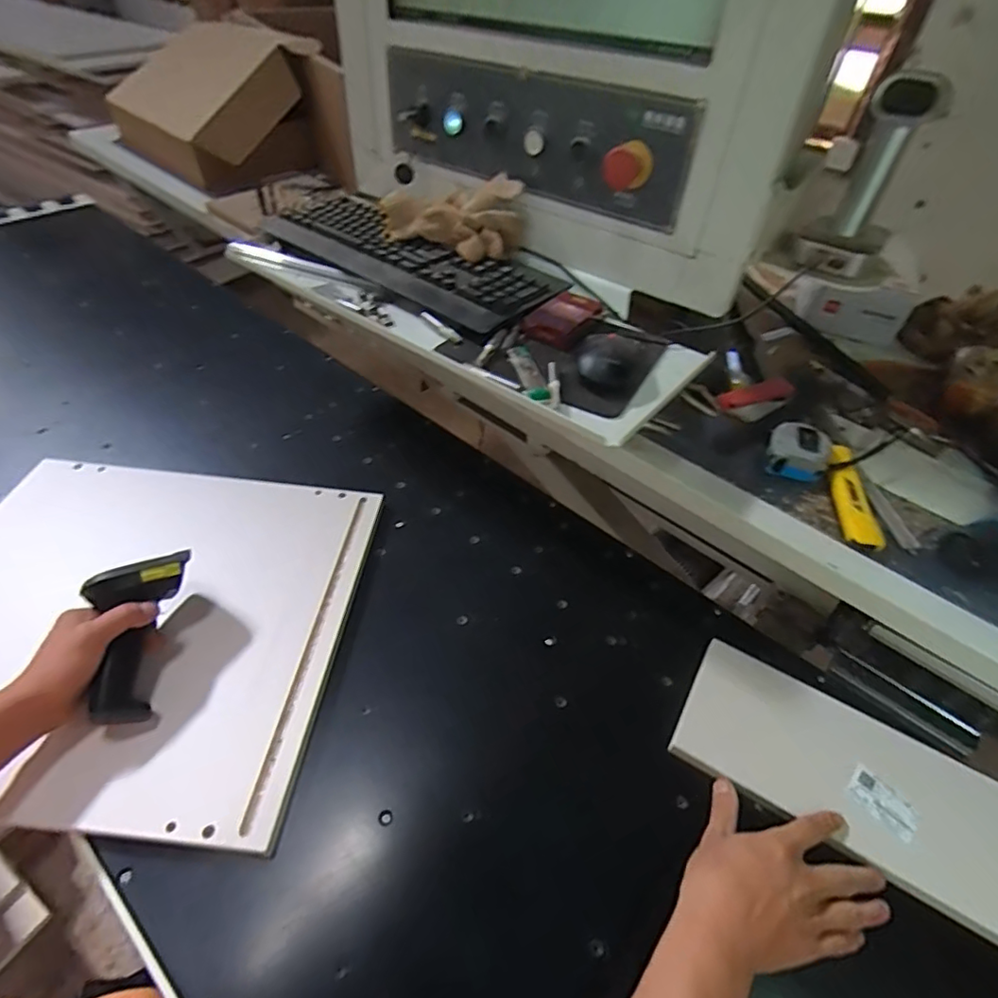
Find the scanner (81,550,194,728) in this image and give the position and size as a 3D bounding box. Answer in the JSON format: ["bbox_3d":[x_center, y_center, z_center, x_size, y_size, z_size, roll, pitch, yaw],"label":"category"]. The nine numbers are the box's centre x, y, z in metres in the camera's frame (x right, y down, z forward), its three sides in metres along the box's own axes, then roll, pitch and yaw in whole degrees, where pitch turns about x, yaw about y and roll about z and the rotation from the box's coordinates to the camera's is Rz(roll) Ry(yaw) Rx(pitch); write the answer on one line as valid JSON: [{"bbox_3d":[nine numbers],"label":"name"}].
[{"bbox_3d":[-0.353,0.132,0.542,0.077,0.056,0.157,-4,70,-6],"label":"scanner"}]

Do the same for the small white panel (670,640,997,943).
[{"bbox_3d":[0.369,0.280,0.514,0.389,0.015,0.141,26,52,22],"label":"small white panel"}]

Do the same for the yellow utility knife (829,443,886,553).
[{"bbox_3d":[0.380,-0.006,0.604,0.033,0.026,0.132,5,48,0],"label":"yellow utility knife"}]

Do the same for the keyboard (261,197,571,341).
[{"bbox_3d":[-0.125,-0.335,0.756,0.487,0.032,0.153,36,55,25],"label":"keyboard"}]

